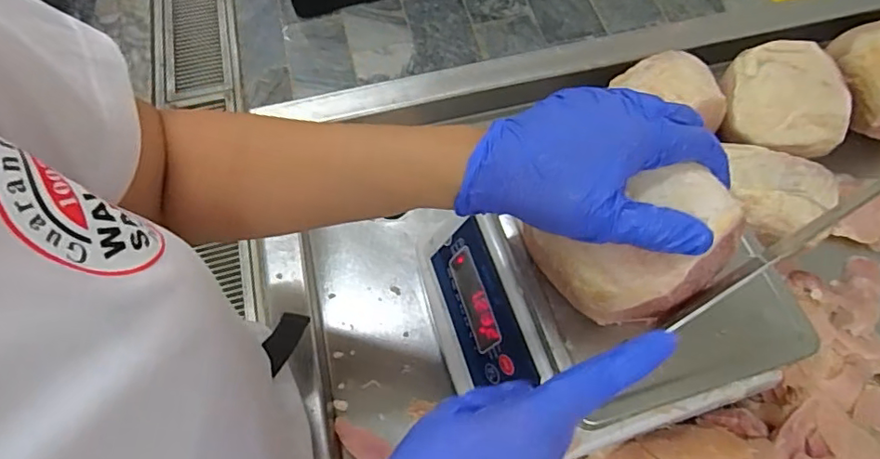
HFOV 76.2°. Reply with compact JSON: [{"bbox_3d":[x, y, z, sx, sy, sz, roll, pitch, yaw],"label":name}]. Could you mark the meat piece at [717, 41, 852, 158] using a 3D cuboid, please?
[{"bbox_3d":[0.357,-0.133,0.586,0.117,0.055,0.115,-1,83,11],"label":"meat piece"}]

